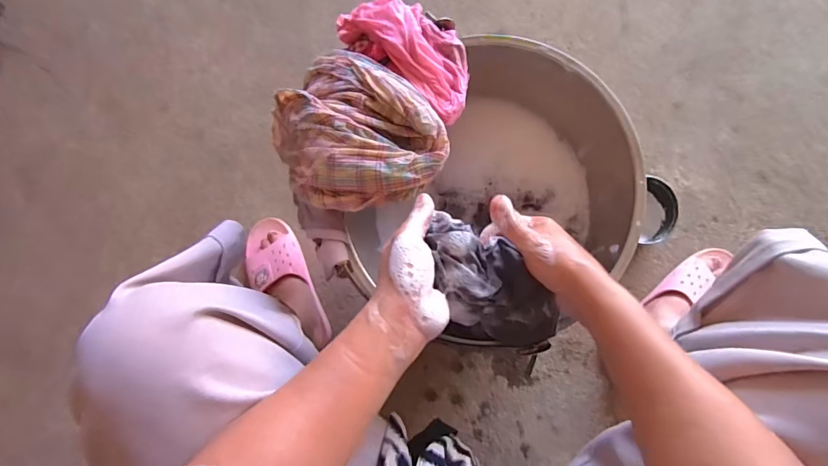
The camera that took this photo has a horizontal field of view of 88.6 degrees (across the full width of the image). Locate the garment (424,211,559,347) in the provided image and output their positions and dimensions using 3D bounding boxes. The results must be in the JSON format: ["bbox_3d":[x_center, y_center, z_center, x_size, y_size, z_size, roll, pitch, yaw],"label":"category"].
[{"bbox_3d":[0.071,0.049,0.383,0.127,0.069,0.096,14,84,8],"label":"garment"}]

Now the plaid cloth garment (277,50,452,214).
[{"bbox_3d":[-0.065,-0.107,0.436,0.153,0.076,0.180,-30,80,2],"label":"plaid cloth garment"}]

